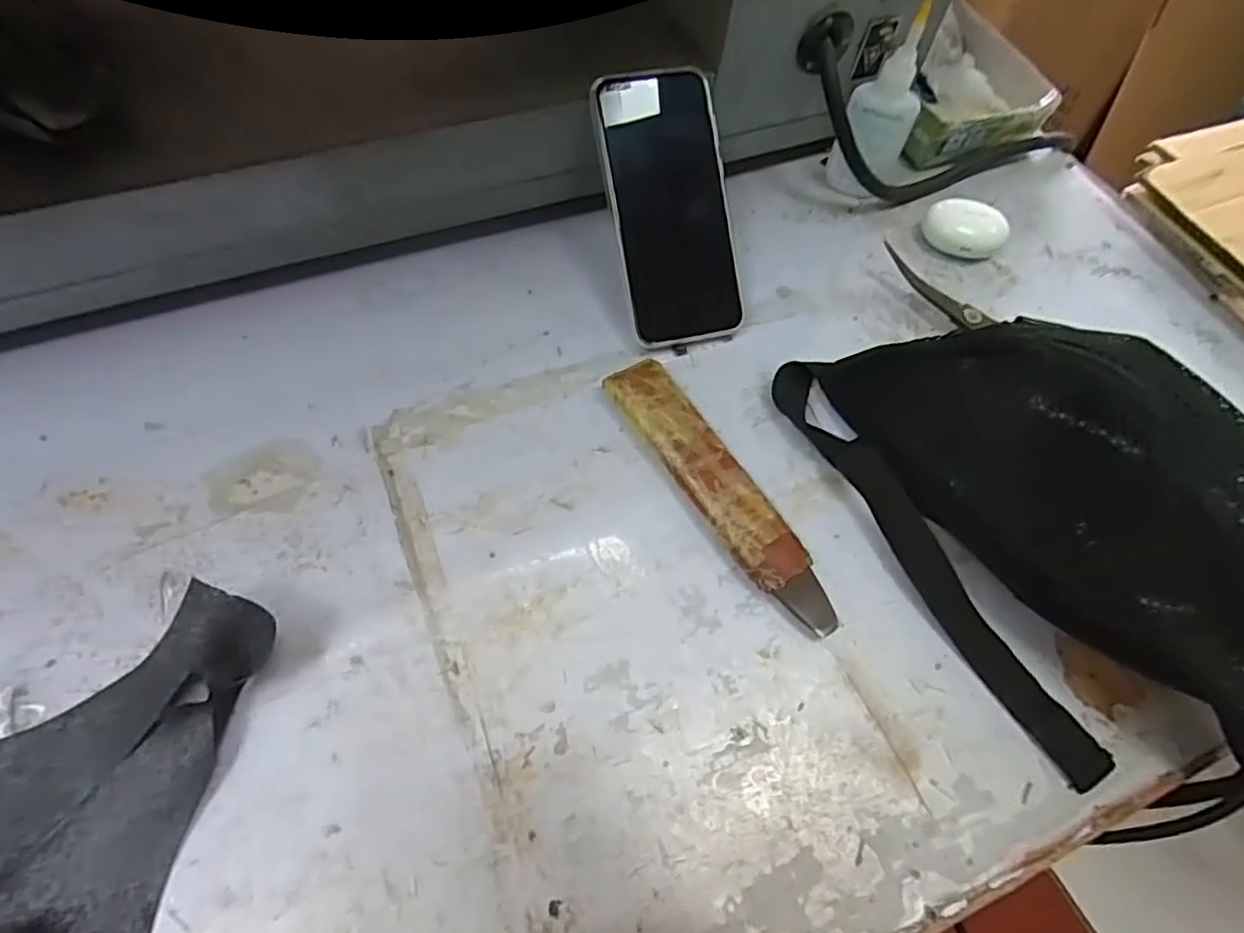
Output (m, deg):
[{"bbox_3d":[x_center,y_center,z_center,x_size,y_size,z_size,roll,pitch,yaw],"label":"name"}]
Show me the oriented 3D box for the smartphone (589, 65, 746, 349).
[{"bbox_3d":[0.032,-0.162,0.414,0.077,0.012,0.162,-14,100,-11],"label":"smartphone"}]

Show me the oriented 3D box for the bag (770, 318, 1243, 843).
[{"bbox_3d":[0.227,0.015,0.336,0.151,0.097,0.292,-27,67,-17],"label":"bag"}]

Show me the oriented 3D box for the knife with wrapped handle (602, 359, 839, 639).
[{"bbox_3d":[0.055,0.013,0.372,0.038,0.018,0.185,-29,68,-18],"label":"knife with wrapped handle"}]

